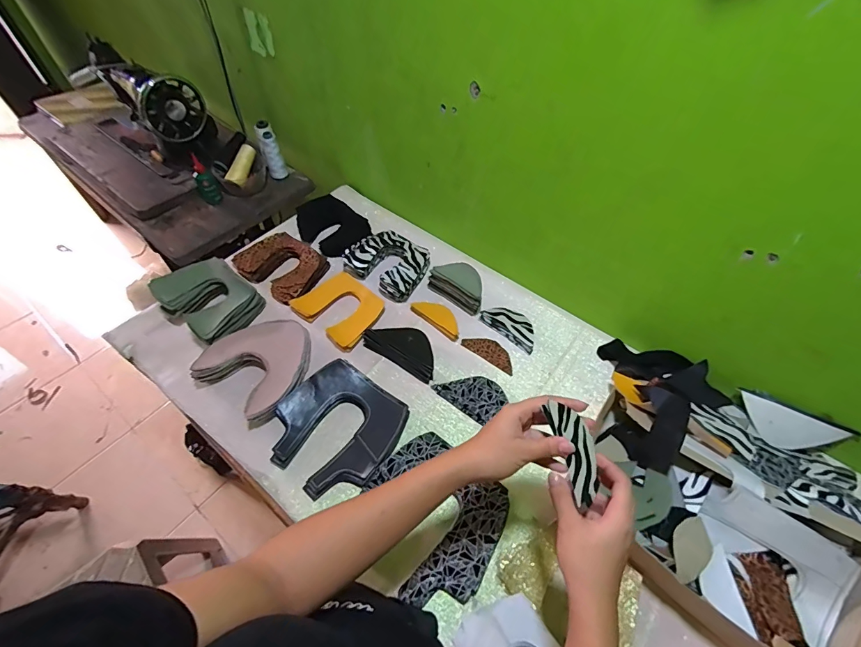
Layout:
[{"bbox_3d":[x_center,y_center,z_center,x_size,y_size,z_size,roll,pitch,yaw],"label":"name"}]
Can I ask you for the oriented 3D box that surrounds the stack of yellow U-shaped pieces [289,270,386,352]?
[{"bbox_3d":[-0.170,-0.031,0.756,0.156,0.021,0.130,37,60,21],"label":"stack of yellow U-shaped pieces"}]

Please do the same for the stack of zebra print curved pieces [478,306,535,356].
[{"bbox_3d":[0.158,0.000,0.751,0.114,0.018,0.065,35,60,20],"label":"stack of zebra print curved pieces"}]

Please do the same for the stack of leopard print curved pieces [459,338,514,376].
[{"bbox_3d":[0.112,0.051,0.724,0.105,0.004,0.045,32,59,19],"label":"stack of leopard print curved pieces"}]

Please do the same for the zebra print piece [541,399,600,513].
[{"bbox_3d":[0.148,0.128,0.393,0.039,0.007,0.102,-18,88,-15],"label":"zebra print piece"}]

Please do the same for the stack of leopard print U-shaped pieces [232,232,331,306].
[{"bbox_3d":[-0.309,-0.121,0.818,0.171,0.034,0.134,28,58,16],"label":"stack of leopard print U-shaped pieces"}]

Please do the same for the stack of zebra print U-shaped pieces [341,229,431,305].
[{"bbox_3d":[-0.084,-0.128,0.811,0.157,0.048,0.127,32,59,18],"label":"stack of zebra print U-shaped pieces"}]

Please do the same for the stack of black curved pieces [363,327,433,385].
[{"bbox_3d":[-0.047,0.040,0.705,0.145,0.023,0.068,29,58,17],"label":"stack of black curved pieces"}]

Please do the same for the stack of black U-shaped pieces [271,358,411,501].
[{"bbox_3d":[-0.148,0.163,0.615,0.181,0.034,0.180,31,58,18],"label":"stack of black U-shaped pieces"}]

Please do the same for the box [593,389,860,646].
[{"bbox_3d":[0.356,0.255,0.506,0.349,0.088,0.203,35,60,20],"label":"box"}]

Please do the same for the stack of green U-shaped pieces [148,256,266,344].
[{"bbox_3d":[-0.413,-0.052,0.733,0.172,0.044,0.138,31,58,18],"label":"stack of green U-shaped pieces"}]

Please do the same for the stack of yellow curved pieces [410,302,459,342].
[{"bbox_3d":[0.017,-0.013,0.750,0.110,0.014,0.043,38,61,22],"label":"stack of yellow curved pieces"}]

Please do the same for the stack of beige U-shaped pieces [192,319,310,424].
[{"bbox_3d":[-0.283,0.066,0.673,0.168,0.053,0.176,32,59,18],"label":"stack of beige U-shaped pieces"}]

